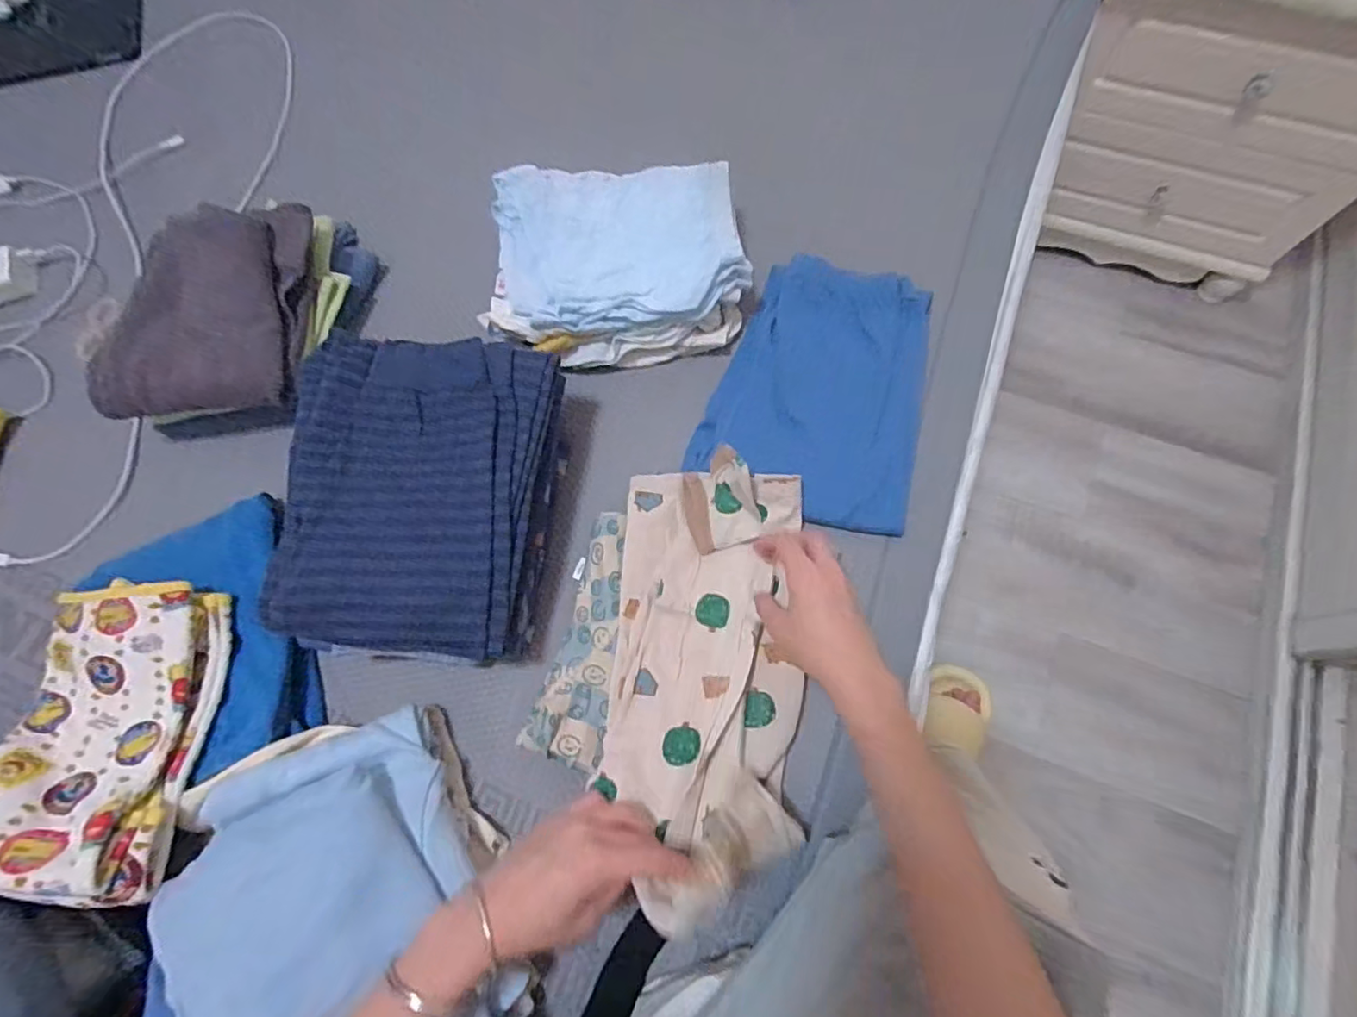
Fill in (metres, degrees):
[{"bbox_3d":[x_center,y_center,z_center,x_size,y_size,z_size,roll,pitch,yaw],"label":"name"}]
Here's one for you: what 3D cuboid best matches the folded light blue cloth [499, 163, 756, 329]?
[{"bbox_3d":[-0.060,-0.262,0.593,0.250,0.038,0.194,-1,72,2],"label":"folded light blue cloth"}]

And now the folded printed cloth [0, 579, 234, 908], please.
[{"bbox_3d":[-0.455,0.168,0.464,0.164,0.060,0.222,0,72,2],"label":"folded printed cloth"}]

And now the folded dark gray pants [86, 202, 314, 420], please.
[{"bbox_3d":[-0.428,-0.184,0.559,0.146,0.047,0.204,-4,72,1],"label":"folded dark gray pants"}]

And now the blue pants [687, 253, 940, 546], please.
[{"bbox_3d":[0.143,-0.114,0.586,0.203,0.036,0.267,20,74,8],"label":"blue pants"}]

